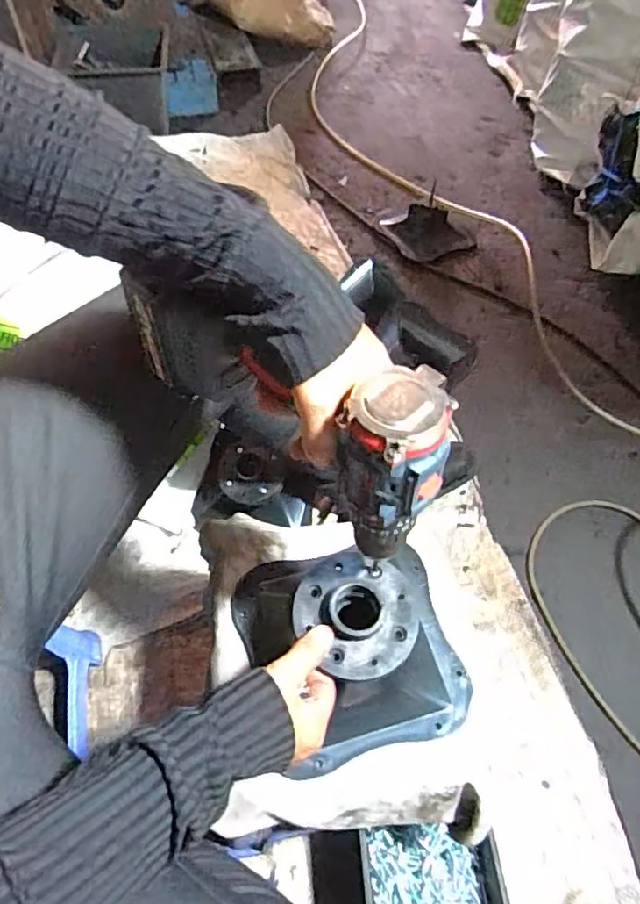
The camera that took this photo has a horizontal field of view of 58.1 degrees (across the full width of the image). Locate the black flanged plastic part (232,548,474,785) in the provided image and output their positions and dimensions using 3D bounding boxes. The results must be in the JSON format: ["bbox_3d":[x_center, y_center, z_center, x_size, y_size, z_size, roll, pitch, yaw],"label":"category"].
[{"bbox_3d":[0.028,0.148,0.483,0.177,0.094,0.178,-13,57,-11],"label":"black flanged plastic part"}]

